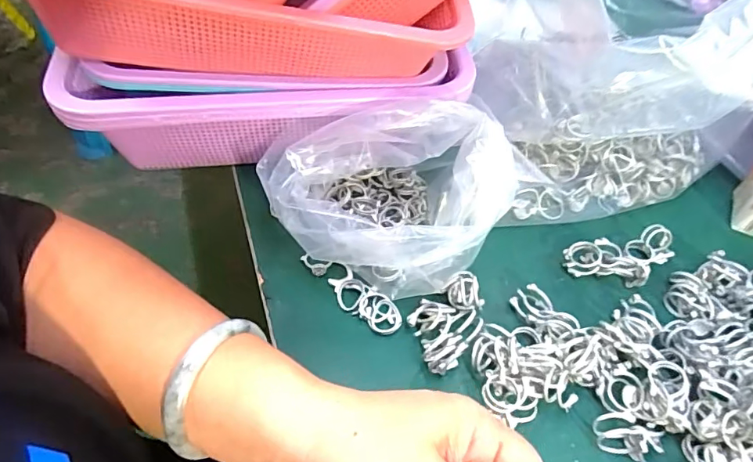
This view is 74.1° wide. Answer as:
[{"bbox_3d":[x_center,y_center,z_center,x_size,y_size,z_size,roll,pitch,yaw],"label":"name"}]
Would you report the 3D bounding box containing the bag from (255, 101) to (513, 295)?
[{"bbox_3d":[0.008,-0.024,0.342,0.158,0.096,0.115,-10,55,-12],"label":"bag"}]

